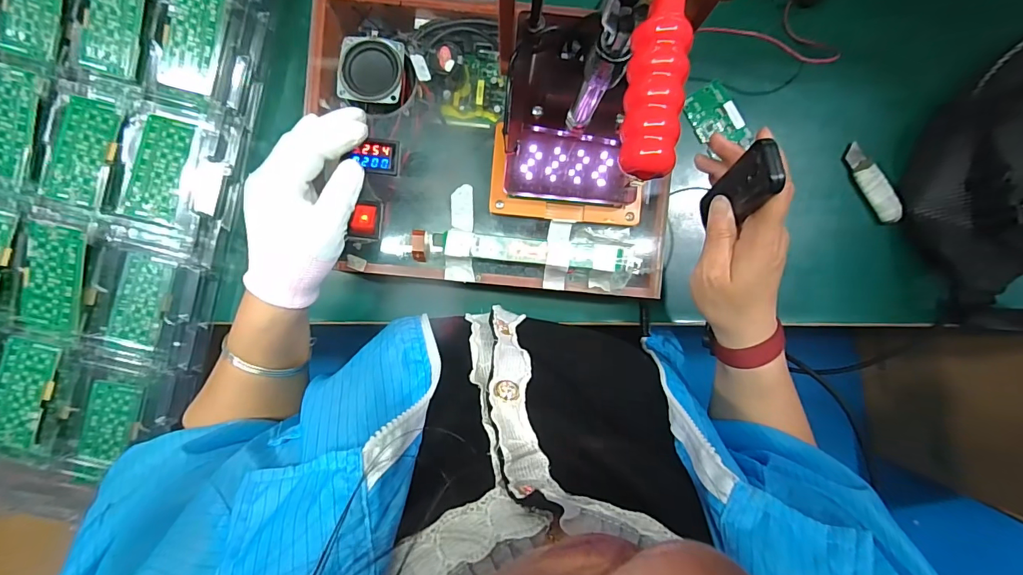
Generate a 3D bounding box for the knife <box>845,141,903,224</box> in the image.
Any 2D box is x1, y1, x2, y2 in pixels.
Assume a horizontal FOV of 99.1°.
[{"bbox_3d":[0.372,-0.106,0.447,0.023,0.020,0.086,-29,93,-1],"label":"knife"}]

